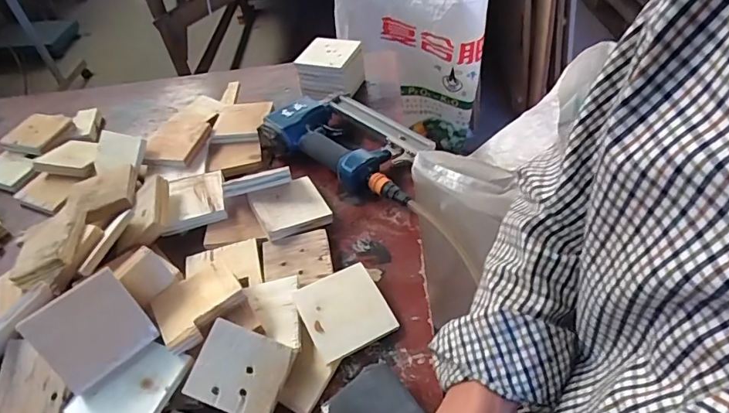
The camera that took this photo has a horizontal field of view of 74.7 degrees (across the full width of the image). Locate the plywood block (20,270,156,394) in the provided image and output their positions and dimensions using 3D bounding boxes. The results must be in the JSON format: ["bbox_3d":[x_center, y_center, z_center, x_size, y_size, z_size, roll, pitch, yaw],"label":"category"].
[{"bbox_3d":[-0.269,0.121,0.472,0.089,0.088,0.010,-37,13,-25],"label":"plywood block"}]

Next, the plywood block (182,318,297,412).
[{"bbox_3d":[-0.122,0.162,0.473,0.089,0.008,0.076,21,68,3],"label":"plywood block"}]

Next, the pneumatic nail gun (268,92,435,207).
[{"bbox_3d":[-0.011,-0.102,0.724,0.257,0.055,0.159,26,55,30],"label":"pneumatic nail gun"}]

